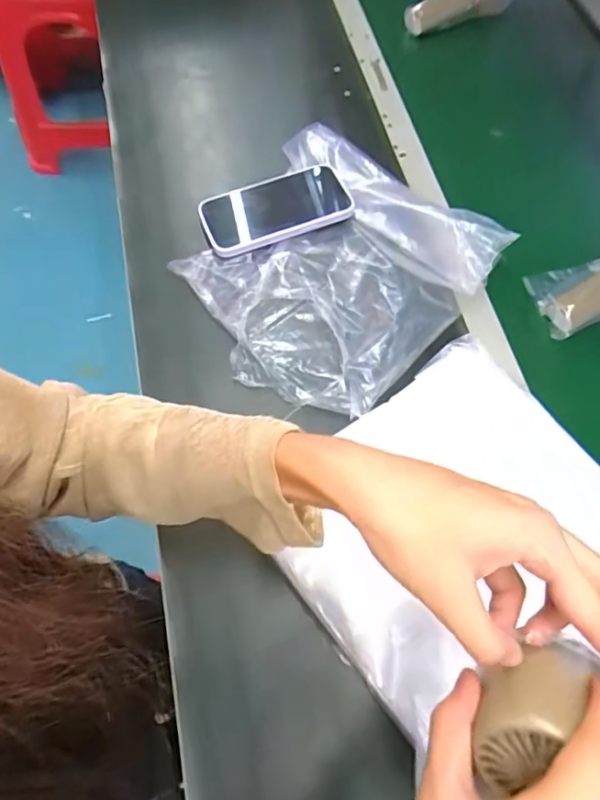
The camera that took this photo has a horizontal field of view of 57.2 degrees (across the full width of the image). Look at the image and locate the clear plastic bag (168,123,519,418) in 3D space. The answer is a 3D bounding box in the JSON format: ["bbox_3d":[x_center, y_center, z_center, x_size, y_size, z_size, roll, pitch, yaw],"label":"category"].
[{"bbox_3d":[0.029,-0.132,0.519,0.245,0.043,0.272,37,67,13],"label":"clear plastic bag"}]

